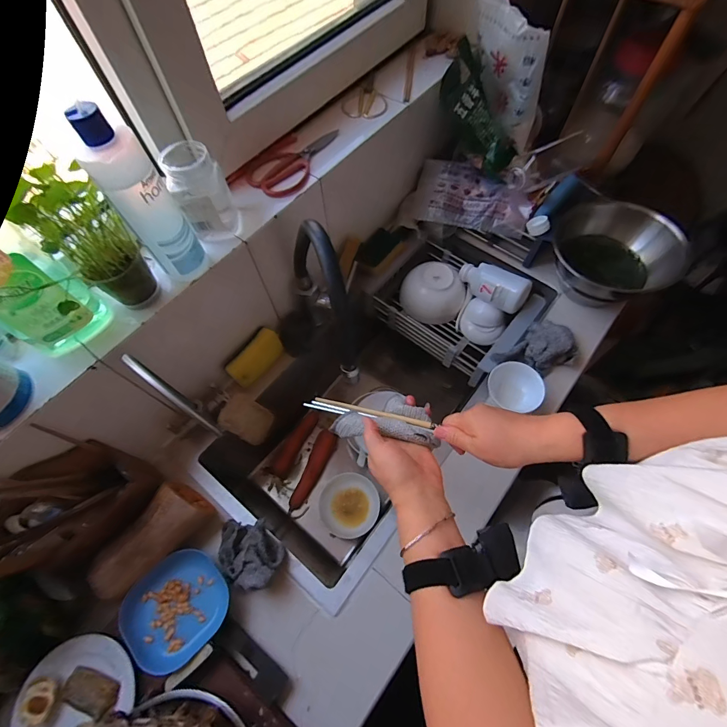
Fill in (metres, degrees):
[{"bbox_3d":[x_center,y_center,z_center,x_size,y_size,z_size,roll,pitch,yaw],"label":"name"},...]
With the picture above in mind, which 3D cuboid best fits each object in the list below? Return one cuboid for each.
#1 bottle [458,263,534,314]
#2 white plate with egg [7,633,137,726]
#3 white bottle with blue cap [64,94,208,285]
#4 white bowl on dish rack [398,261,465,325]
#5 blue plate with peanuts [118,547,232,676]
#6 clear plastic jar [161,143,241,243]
[{"bbox_3d":[0.273,-0.168,0.795,0.153,0.059,0.062,36,70,17],"label":"bottle"},{"bbox_3d":[-0.379,0.440,0.470,0.135,0.015,0.150,32,69,16],"label":"white plate with egg"},{"bbox_3d":[-0.257,-0.191,0.439,0.065,0.201,0.059,-33,67,-13],"label":"white bottle with blue cap"},{"bbox_3d":[0.160,-0.170,0.859,0.140,0.071,0.127,4,64,4],"label":"white bowl on dish rack"},{"bbox_3d":[-0.266,0.348,0.530,0.128,0.025,0.134,34,70,17],"label":"blue plate with peanuts"},{"bbox_3d":[-0.227,-0.242,0.528,0.069,0.109,0.082,-23,65,-9],"label":"clear plastic jar"}]

